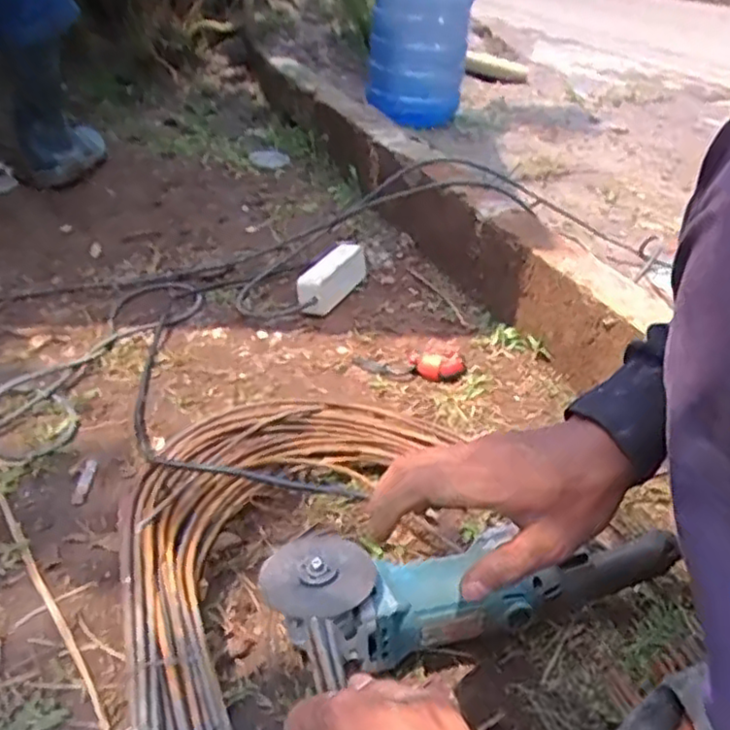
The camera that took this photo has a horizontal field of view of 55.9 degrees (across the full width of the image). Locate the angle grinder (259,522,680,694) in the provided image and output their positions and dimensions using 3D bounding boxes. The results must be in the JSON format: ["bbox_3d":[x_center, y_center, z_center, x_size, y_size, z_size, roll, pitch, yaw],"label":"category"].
[{"bbox_3d":[0.087,0.173,0.545,0.327,0.077,0.081,-3,32,-13],"label":"angle grinder"}]

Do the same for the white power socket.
[{"bbox_3d":[-0.047,-0.133,1.048,0.039,0.063,0.181,15,34,19],"label":"white power socket"}]

